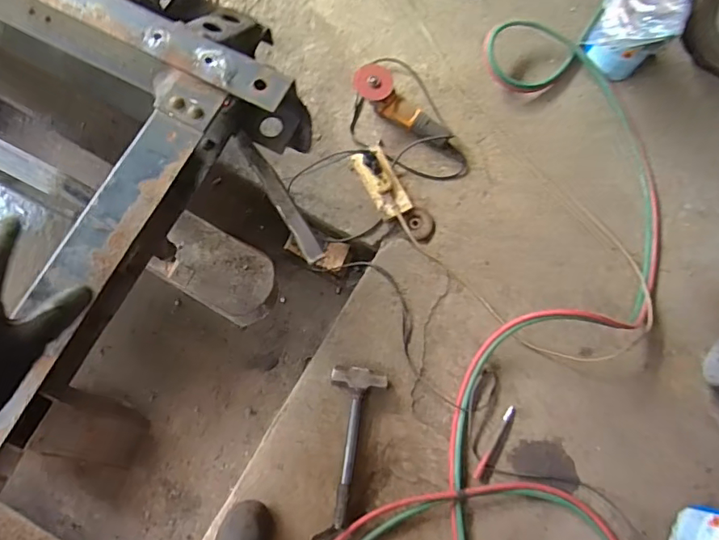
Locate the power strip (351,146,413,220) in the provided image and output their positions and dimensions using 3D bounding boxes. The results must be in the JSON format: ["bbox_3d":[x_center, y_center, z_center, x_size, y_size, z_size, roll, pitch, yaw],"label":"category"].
[{"bbox_3d":[0.057,-0.229,1.281,0.089,0.066,0.197,-29,80,-9],"label":"power strip"}]

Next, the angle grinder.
[{"bbox_3d":[0.116,-0.421,1.318,0.291,0.073,0.091,37,80,-6],"label":"angle grinder"}]

